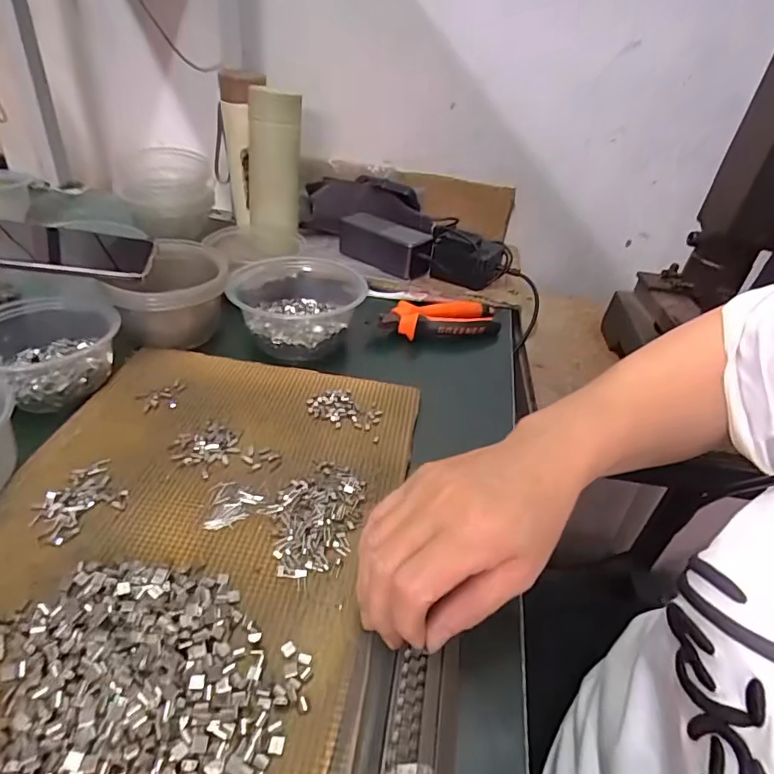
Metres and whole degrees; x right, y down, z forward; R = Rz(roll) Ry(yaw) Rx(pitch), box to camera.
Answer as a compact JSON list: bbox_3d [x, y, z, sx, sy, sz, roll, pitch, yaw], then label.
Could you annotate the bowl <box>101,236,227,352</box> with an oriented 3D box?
[{"bbox_3d":[-0.207,-0.090,0.489,0.095,0.070,0.106,-1,37,-10],"label":"bowl"}]

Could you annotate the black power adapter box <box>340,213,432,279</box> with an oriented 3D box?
[{"bbox_3d":[0.001,-0.194,0.677,0.134,0.056,0.053,29,42,27],"label":"black power adapter box"}]

